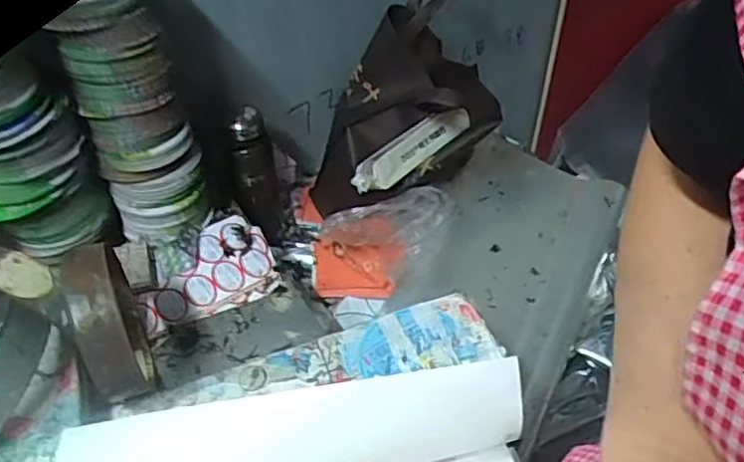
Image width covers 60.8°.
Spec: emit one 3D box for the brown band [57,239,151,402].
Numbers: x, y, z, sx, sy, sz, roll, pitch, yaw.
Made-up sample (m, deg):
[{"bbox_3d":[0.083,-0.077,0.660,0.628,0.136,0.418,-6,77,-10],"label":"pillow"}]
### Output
[{"bbox_3d":[-0.307,0.100,0.740,0.052,0.194,0.191,-20,51,-15],"label":"brown band"}]

